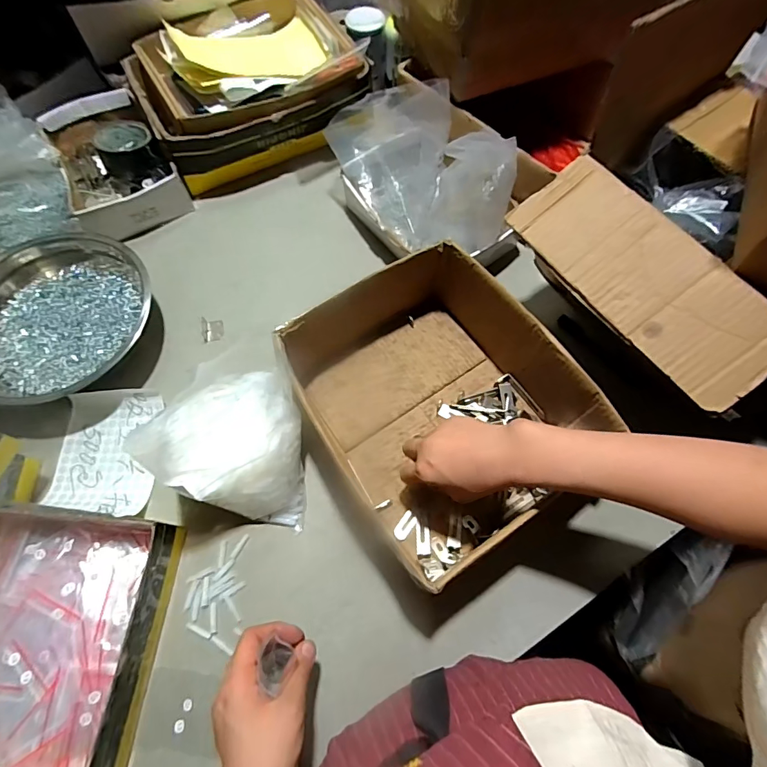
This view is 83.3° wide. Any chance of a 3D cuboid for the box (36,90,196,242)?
[{"bbox_3d":[-0.427,-0.351,0.689,0.156,0.058,0.263,-28,69,-11],"label":"box"}]

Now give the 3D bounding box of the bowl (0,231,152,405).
[{"bbox_3d":[-0.417,-0.092,0.568,0.224,0.088,0.206,-25,69,-9],"label":"bowl"}]

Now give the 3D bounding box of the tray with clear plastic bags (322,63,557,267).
[{"bbox_3d":[0.051,-0.307,0.603,0.185,0.151,0.300,-36,71,-13],"label":"tray with clear plastic bags"}]

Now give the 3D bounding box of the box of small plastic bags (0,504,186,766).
[{"bbox_3d":[-0.327,0.273,0.423,0.191,0.073,0.276,6,67,4],"label":"box of small plastic bags"}]

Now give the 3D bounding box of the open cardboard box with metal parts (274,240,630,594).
[{"bbox_3d":[0.065,0.019,0.504,0.245,0.120,0.289,-32,70,-12],"label":"open cardboard box with metal parts"}]

